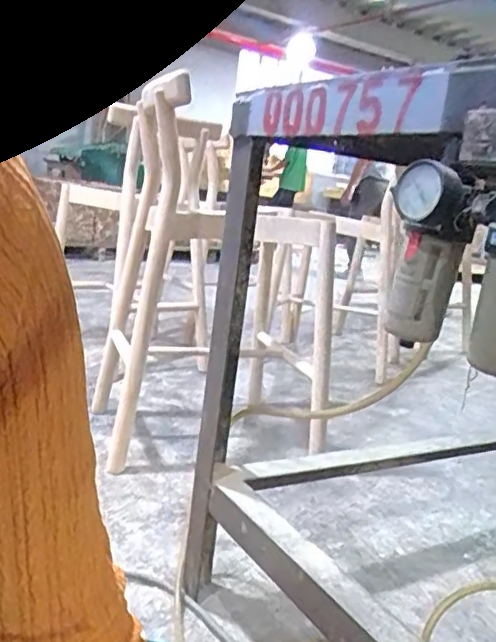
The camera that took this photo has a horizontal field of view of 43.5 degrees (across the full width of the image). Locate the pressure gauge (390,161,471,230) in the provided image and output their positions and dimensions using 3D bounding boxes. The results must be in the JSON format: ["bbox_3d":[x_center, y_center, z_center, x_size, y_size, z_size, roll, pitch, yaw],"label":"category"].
[{"bbox_3d":[0.152,-0.106,0.524,0.038,0.050,0.055,0,13,-31],"label":"pressure gauge"}]

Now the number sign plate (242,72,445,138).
[{"bbox_3d":[0.088,-0.222,0.650,0.011,0.053,0.307,1,13,-32],"label":"number sign plate"}]

